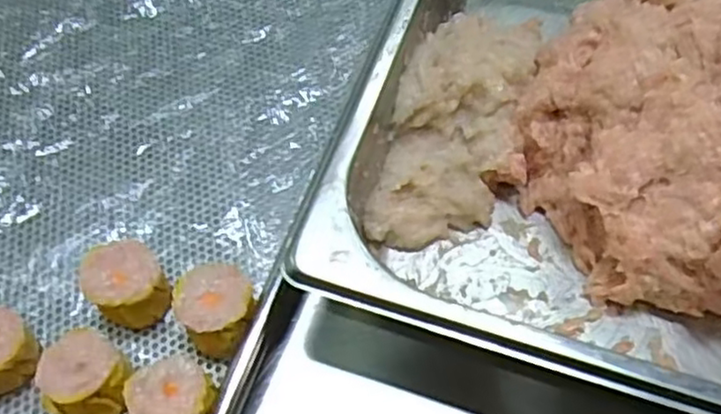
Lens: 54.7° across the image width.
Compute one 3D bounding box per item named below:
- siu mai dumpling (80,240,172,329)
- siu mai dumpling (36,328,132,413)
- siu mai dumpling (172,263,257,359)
[{"bbox_3d":[-0.113,0.040,0.342,0.033,0.036,0.035,1,61,-1],"label":"siu mai dumpling"},{"bbox_3d":[-0.124,0.079,0.321,0.039,0.030,0.037,1,61,-1],"label":"siu mai dumpling"},{"bbox_3d":[-0.067,0.051,0.334,0.034,0.036,0.038,-31,66,-17],"label":"siu mai dumpling"}]

